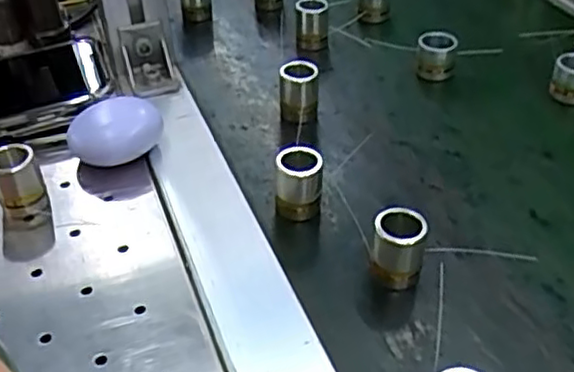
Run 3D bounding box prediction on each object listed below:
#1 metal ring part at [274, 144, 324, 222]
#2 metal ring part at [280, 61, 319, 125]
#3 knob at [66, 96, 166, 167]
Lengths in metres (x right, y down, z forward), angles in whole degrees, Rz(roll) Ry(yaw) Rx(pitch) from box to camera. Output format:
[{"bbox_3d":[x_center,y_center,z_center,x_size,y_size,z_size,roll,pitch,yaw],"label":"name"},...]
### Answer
[{"bbox_3d":[0.006,-0.001,0.340,0.022,0.031,0.021,3,42,6],"label":"metal ring part"},{"bbox_3d":[0.007,-0.055,0.402,0.022,0.032,0.021,2,42,4],"label":"metal ring part"},{"bbox_3d":[-0.093,-0.028,0.369,0.049,0.028,0.027,-7,40,-9],"label":"knob"}]

